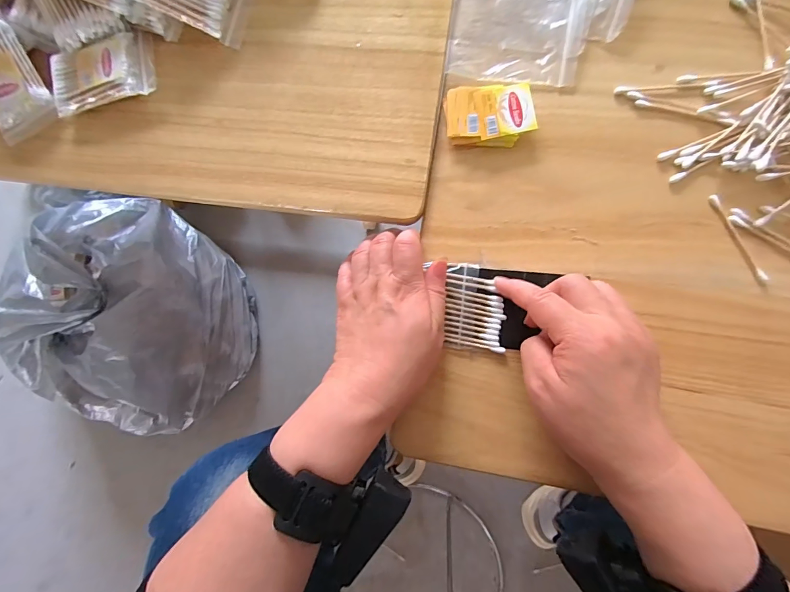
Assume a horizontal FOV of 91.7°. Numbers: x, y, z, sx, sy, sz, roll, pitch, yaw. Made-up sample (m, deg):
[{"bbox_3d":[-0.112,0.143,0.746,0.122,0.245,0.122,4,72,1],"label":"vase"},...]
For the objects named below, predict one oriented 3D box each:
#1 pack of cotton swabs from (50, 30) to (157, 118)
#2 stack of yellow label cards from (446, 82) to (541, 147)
[{"bbox_3d":[-0.255,-0.194,0.332,0.094,0.009,0.055,-11,87,5],"label":"pack of cotton swabs"},{"bbox_3d":[0.074,-0.142,0.300,0.066,0.010,0.046,0,88,5],"label":"stack of yellow label cards"}]

